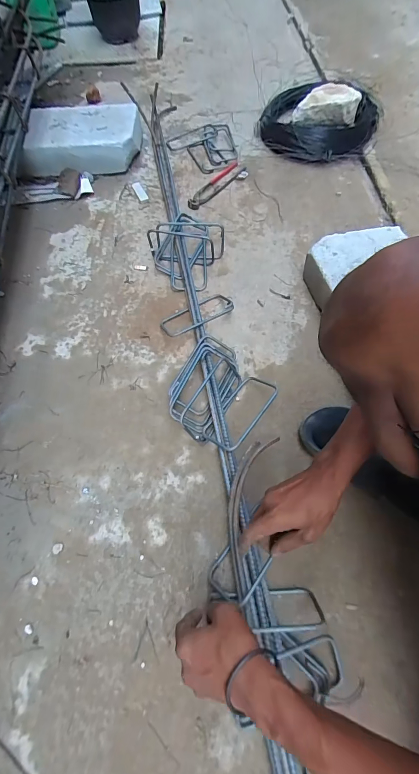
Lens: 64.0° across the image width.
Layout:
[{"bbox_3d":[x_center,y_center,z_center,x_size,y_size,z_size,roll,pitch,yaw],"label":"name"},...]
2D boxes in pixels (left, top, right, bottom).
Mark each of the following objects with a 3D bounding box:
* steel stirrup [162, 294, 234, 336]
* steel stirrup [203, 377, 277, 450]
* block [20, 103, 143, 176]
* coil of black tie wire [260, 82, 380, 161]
[{"bbox_3d":[-0.023,-0.145,0.671,0.151,0.016,0.078,-27,44,-10],"label":"steel stirrup"},{"bbox_3d":[0.053,0.040,0.571,0.078,0.009,0.146,22,62,41],"label":"steel stirrup"},{"bbox_3d":[-0.341,-0.661,0.898,0.293,0.095,0.197,0,64,2],"label":"block"},{"bbox_3d":[0.290,-0.725,0.916,0.298,0.062,0.302,-1,64,1],"label":"coil of black tie wire"}]

